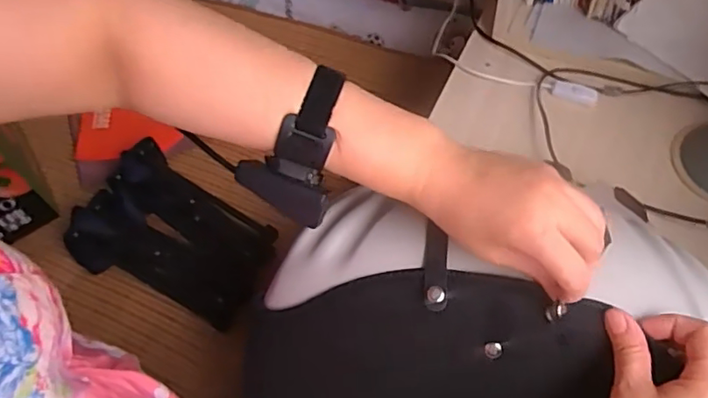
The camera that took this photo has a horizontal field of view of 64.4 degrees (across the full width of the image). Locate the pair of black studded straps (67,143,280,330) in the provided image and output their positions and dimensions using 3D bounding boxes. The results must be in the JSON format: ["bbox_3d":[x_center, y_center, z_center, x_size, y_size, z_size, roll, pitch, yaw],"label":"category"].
[{"bbox_3d":[-0.308,0.069,0.992,0.359,0.090,0.231,24,63,19],"label":"pair of black studded straps"}]

